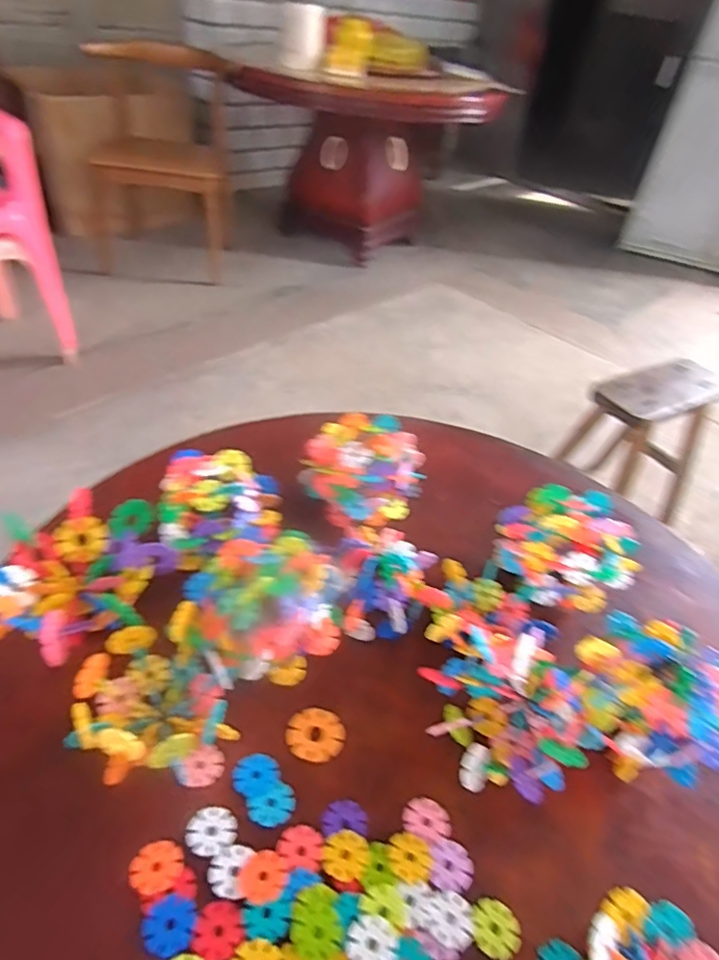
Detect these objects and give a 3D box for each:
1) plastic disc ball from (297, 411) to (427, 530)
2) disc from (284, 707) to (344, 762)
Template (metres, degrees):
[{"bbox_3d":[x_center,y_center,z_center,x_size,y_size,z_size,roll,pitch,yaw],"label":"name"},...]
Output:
[{"bbox_3d":[0.009,-0.016,0.652,0.121,0.091,0.116,3,42,-3],"label":"plastic disc ball"},{"bbox_3d":[-0.037,0.215,0.481,0.048,0.004,0.045,3,42,-3],"label":"disc"}]

